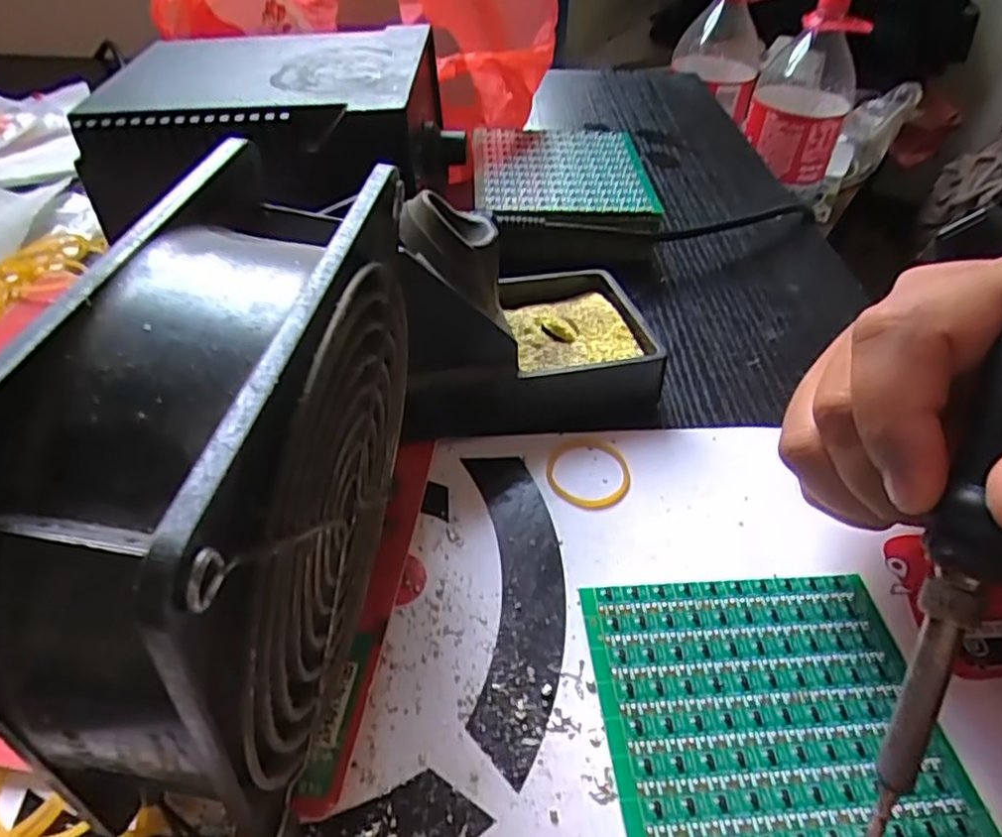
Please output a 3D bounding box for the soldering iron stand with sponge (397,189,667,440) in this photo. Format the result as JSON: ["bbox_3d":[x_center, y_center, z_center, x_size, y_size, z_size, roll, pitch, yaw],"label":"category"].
[{"bbox_3d":[0.011,-0.048,0.260,0.104,0.076,0.076,-5,46,-10],"label":"soldering iron stand with sponge"}]

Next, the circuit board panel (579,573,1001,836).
[{"bbox_3d":[0.075,0.087,0.180,0.091,0.004,0.097,-1,46,-6],"label":"circuit board panel"}]

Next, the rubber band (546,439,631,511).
[{"bbox_3d":[0.032,0.019,0.247,0.031,0.004,0.033,4,46,-1],"label":"rubber band"}]

